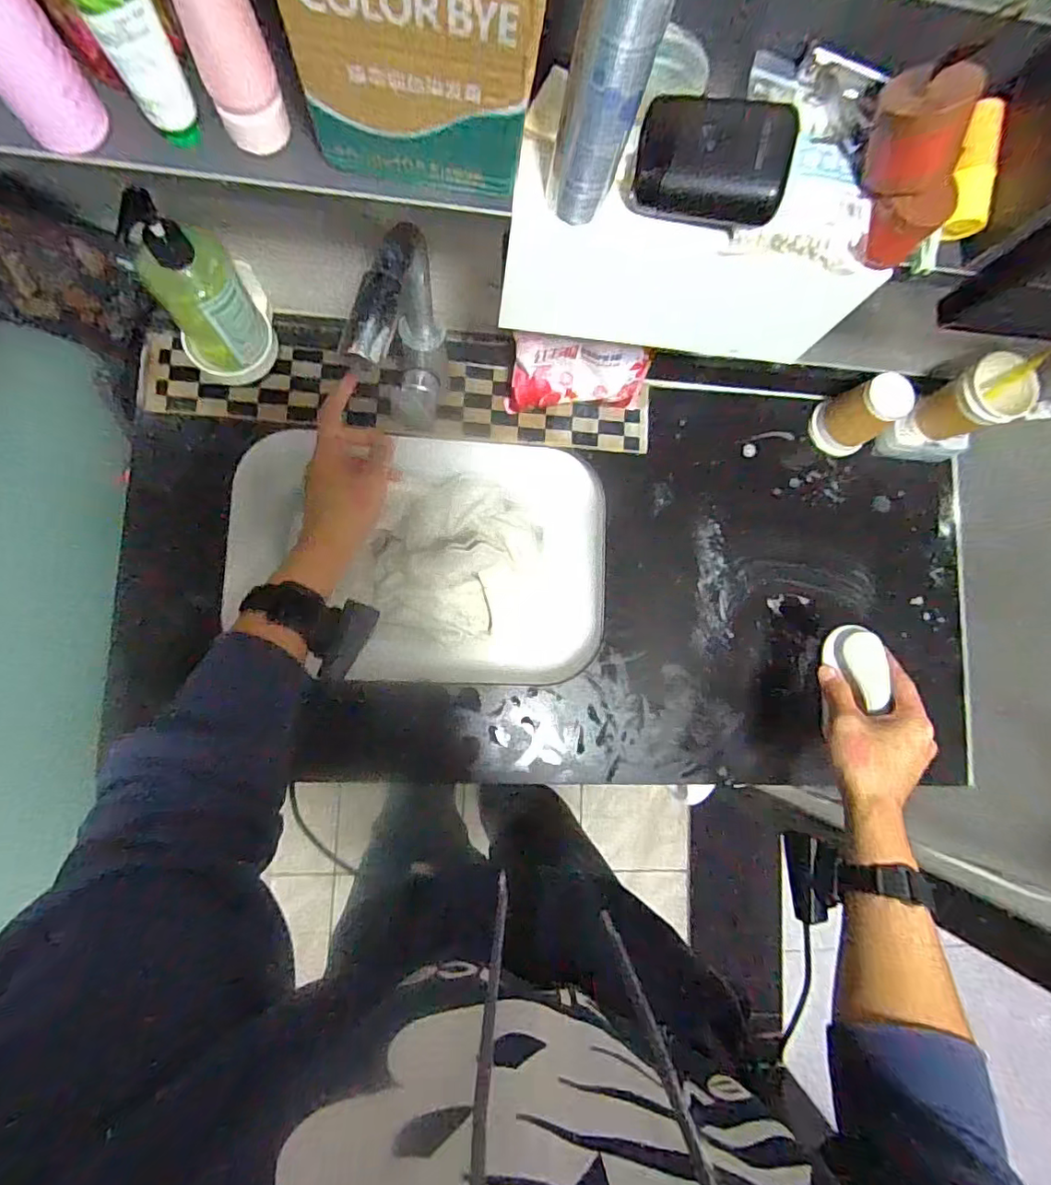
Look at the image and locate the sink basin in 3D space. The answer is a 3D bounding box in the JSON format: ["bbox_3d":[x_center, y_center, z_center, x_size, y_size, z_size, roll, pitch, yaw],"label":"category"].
[{"bbox_3d":[-0.127,-0.052,0.702,0.434,0.125,0.319,2,84,-7],"label":"sink basin"}]

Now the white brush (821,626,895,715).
[{"bbox_3d":[0.335,0.079,0.553,0.051,0.036,0.085,-14,57,20],"label":"white brush"}]

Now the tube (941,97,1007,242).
[{"bbox_3d":[0.263,-0.248,0.319,0.020,0.016,0.069,4,98,-7],"label":"tube"}]

